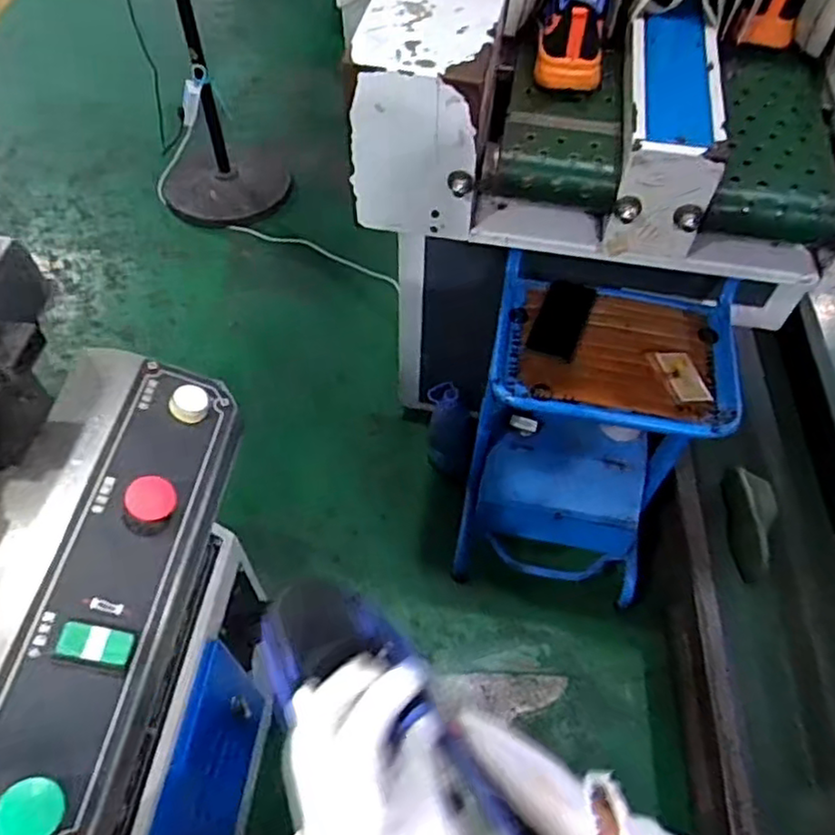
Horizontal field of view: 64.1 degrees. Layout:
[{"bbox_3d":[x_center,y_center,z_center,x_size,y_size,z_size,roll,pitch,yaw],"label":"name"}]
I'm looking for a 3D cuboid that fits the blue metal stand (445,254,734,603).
[{"bbox_3d":[0.304,0.046,1.261,0.388,0.572,0.339,6,56,2],"label":"blue metal stand"}]

